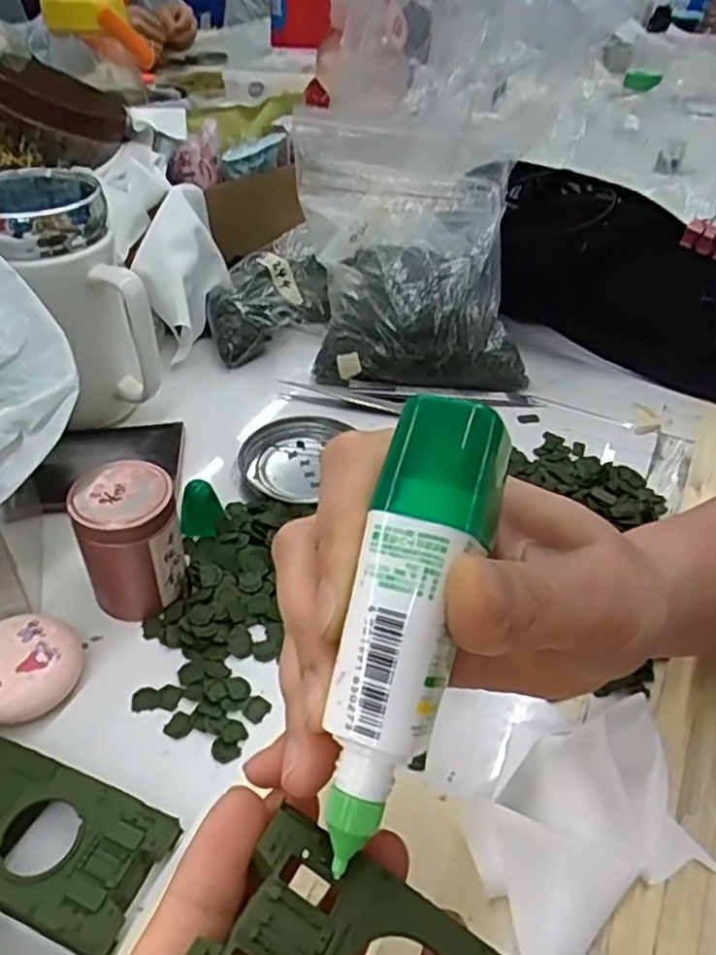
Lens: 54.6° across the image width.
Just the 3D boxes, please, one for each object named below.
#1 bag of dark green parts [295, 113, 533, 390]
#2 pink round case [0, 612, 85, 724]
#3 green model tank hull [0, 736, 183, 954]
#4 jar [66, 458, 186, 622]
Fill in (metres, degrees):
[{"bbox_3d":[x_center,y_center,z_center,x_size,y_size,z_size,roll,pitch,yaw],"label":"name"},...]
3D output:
[{"bbox_3d":[0.036,-0.157,0.488,0.147,0.132,0.148,-3,43,-7],"label":"bag of dark green parts"},{"bbox_3d":[-0.143,0.083,0.296,0.044,0.024,0.047,2,42,-2],"label":"pink round case"},{"bbox_3d":[-0.121,0.126,0.250,0.104,0.020,0.047,18,44,15],"label":"green model tank hull"},{"bbox_3d":[-0.106,0.030,0.324,0.043,0.062,0.041,2,42,-2],"label":"jar"}]

